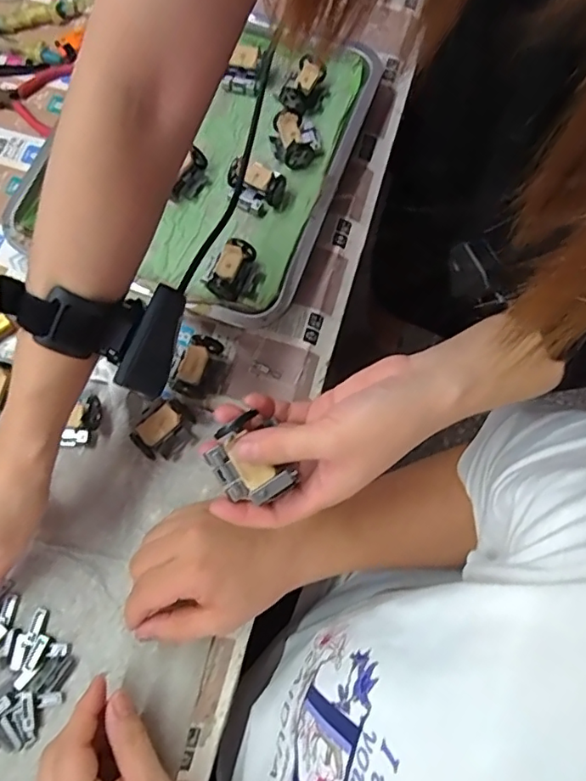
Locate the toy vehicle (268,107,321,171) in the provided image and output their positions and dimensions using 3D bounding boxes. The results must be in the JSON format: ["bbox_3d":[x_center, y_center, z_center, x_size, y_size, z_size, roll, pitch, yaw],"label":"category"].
[{"bbox_3d":[0.003,-0.231,0.499,0.044,0.022,0.051,-7,77,-3],"label":"toy vehicle"}]

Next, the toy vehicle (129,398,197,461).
[{"bbox_3d":[-0.100,0.031,0.425,0.039,0.022,0.046,41,77,9],"label":"toy vehicle"}]

